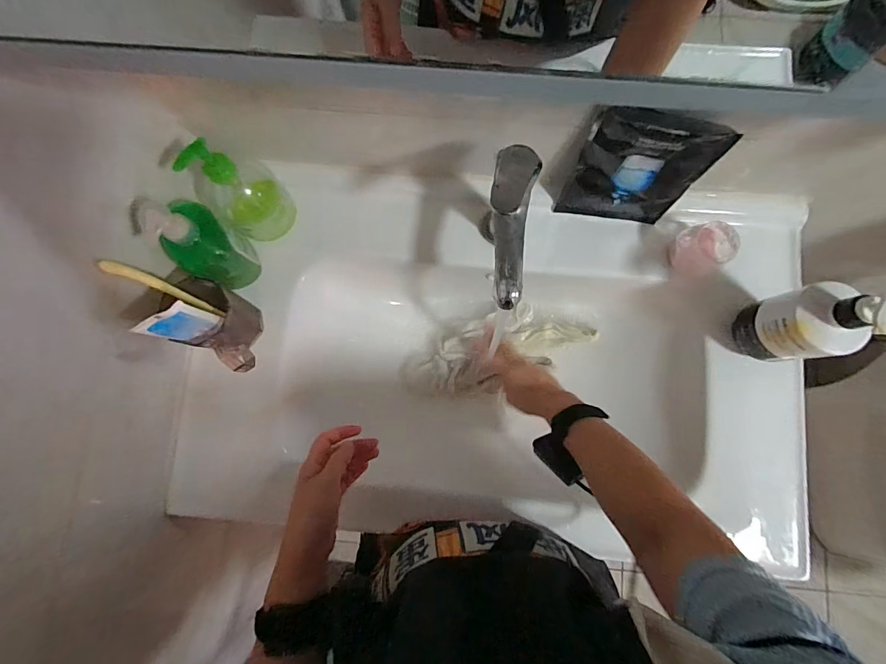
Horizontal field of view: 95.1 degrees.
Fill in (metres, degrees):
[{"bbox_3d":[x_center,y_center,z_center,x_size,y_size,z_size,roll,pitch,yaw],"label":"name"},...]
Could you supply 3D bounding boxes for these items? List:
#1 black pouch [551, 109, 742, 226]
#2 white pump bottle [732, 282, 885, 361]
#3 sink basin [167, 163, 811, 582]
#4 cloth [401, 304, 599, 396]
[{"bbox_3d":[0.219,-0.181,0.462,0.134,0.177,0.016,14,77,3],"label":"black pouch"},{"bbox_3d":[0.390,-0.009,0.431,0.059,0.191,0.075,-10,82,0],"label":"white pump bottle"},{"bbox_3d":[0.067,0.058,0.588,0.779,0.148,0.464,8,82,3],"label":"sink basin"},{"bbox_3d":[0.084,0.032,0.654,0.299,0.044,0.115,-16,82,0],"label":"cloth"}]

